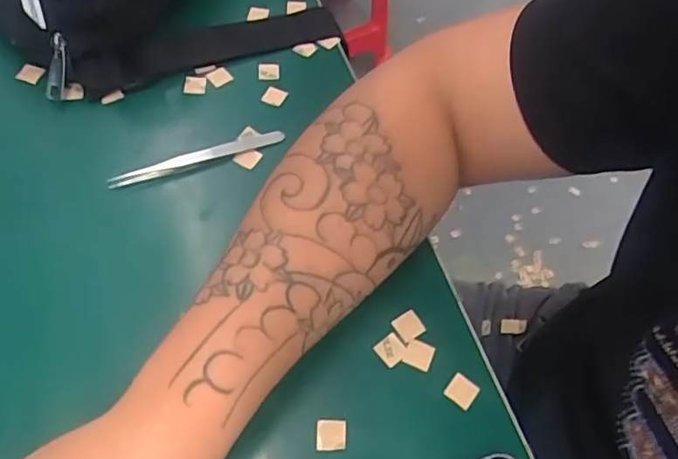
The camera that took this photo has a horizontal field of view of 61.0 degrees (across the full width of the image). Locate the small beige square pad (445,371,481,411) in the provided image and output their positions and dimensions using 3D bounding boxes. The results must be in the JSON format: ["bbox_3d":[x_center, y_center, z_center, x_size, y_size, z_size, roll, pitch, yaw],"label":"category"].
[{"bbox_3d":[0.069,0.090,0.322,0.015,0.004,0.016,37,65,18],"label":"small beige square pad"}]

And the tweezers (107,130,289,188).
[{"bbox_3d":[-0.094,-0.048,0.387,0.117,0.014,0.010,-19,63,-13],"label":"tweezers"}]

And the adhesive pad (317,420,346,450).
[{"bbox_3d":[-0.004,0.108,0.305,0.015,0.004,0.016,1,60,-2],"label":"adhesive pad"}]

